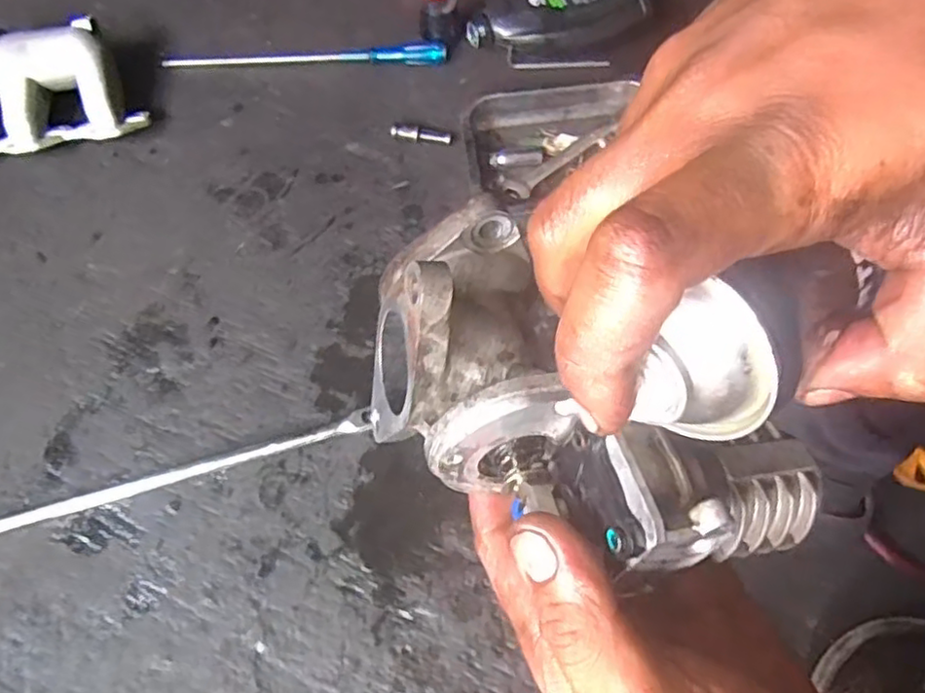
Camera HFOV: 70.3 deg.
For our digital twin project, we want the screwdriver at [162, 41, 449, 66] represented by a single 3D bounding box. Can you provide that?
[{"bbox_3d":[-0.215,-0.402,0.897,0.389,0.024,0.029,1,70,3],"label":"screwdriver"}]

